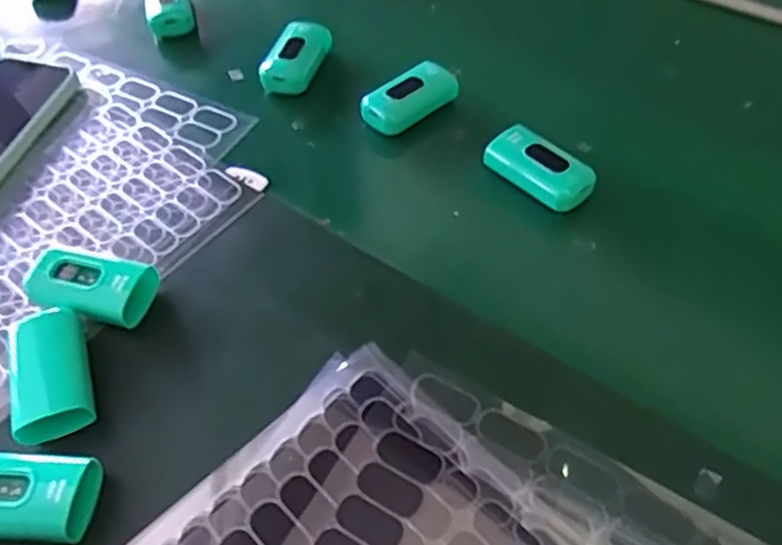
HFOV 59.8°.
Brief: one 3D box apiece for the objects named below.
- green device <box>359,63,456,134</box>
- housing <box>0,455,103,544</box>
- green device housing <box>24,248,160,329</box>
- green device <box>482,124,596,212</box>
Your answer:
[{"bbox_3d":[0.014,-0.123,0.480,0.067,0.017,0.035,-32,56,-22],"label":"green device"},{"bbox_3d":[-0.167,0.102,0.305,0.069,0.019,0.034,0,50,2],"label":"housing"},{"bbox_3d":[-0.166,0.008,0.376,0.074,0.021,0.033,11,52,11],"label":"green device housing"},{"bbox_3d":[0.095,-0.066,0.432,0.033,0.022,0.065,-33,57,-23],"label":"green device"}]

